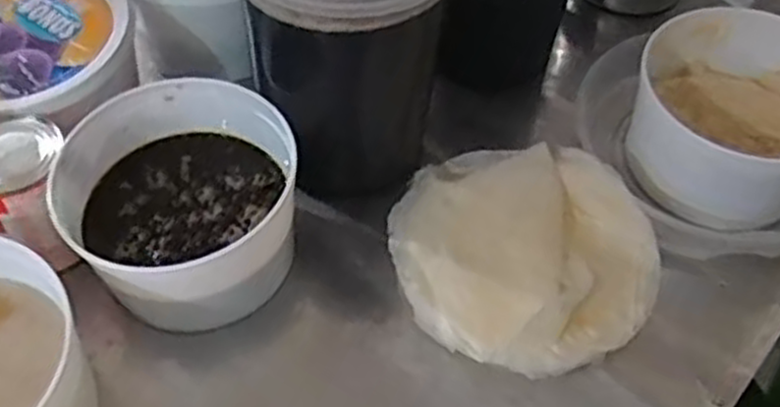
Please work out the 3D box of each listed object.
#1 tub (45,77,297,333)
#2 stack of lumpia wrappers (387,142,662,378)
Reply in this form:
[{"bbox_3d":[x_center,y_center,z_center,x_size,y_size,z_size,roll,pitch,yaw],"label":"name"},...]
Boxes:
[{"bbox_3d":[-0.156,0.009,0.589,0.157,0.114,0.171,1,52,-1],"label":"tub"},{"bbox_3d":[0.097,0.032,0.618,0.186,0.042,0.212,-22,56,-18],"label":"stack of lumpia wrappers"}]

